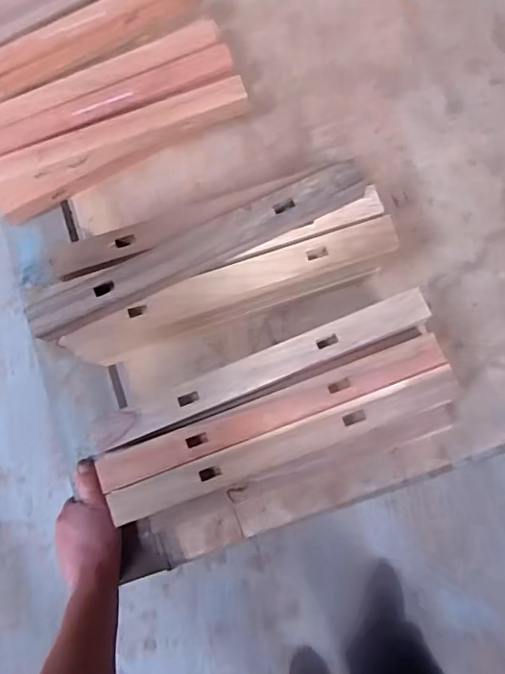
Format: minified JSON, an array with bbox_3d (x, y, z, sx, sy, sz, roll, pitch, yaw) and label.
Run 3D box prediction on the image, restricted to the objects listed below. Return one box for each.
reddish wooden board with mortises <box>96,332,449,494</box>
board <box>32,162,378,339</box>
[{"bbox_3d":[0.018,0.070,0.489,0.320,0.015,0.034,-21,84,1],"label":"reddish wooden board with mortises"},{"bbox_3d":[-0.048,-0.082,0.492,0.322,0.024,0.041,-25,81,-1],"label":"board"}]

